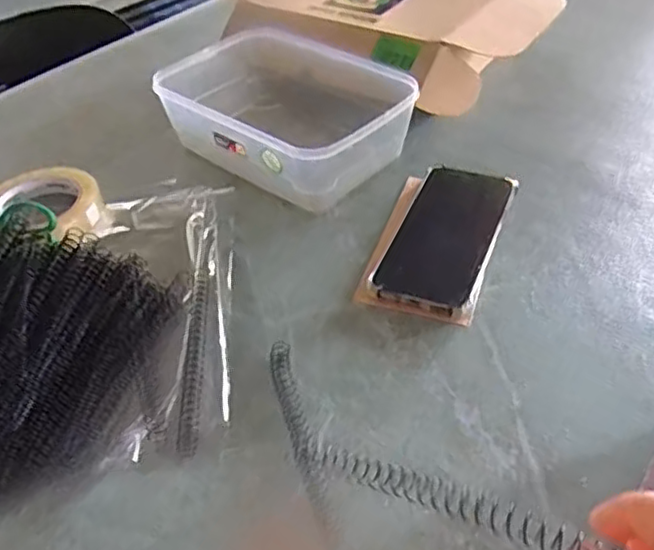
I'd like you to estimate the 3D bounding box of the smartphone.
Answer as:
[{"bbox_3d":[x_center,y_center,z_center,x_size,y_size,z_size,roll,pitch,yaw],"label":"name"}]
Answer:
[{"bbox_3d":[0.096,-0.034,0.546,0.079,0.013,0.160,11,49,23],"label":"smartphone"}]

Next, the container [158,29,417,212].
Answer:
[{"bbox_3d":[-0.038,-0.161,0.653,0.169,0.064,0.241,-35,51,-27],"label":"container"}]

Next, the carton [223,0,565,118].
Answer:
[{"bbox_3d":[0.068,-0.288,0.781,0.336,0.084,0.239,31,51,32],"label":"carton"}]

